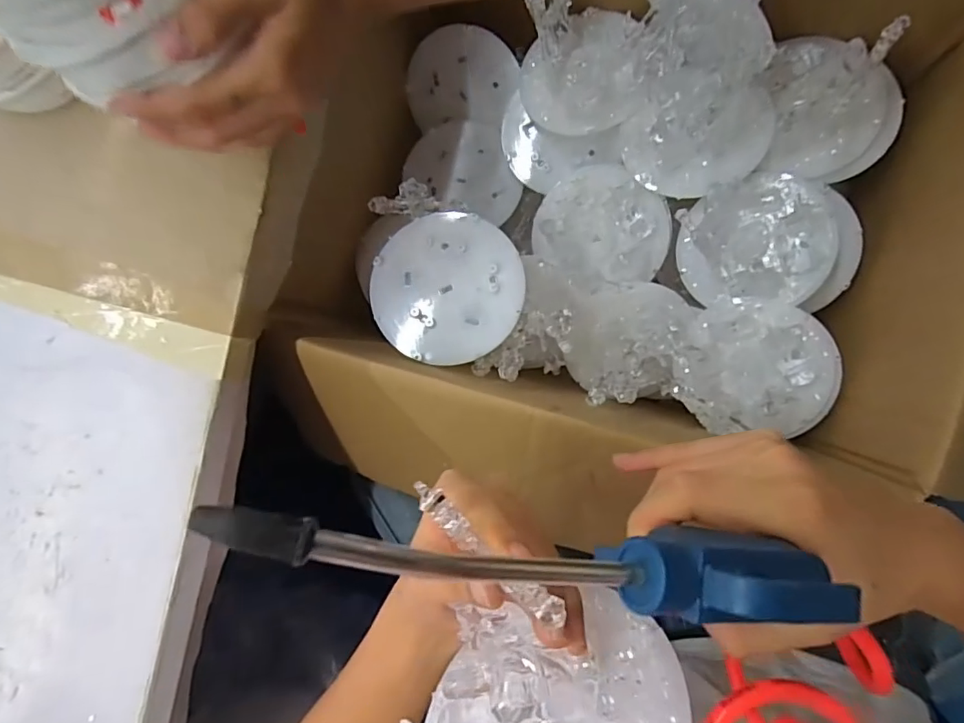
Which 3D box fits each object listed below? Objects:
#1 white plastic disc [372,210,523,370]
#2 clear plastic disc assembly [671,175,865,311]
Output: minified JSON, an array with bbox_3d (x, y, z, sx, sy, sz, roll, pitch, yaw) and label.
[{"bbox_3d":[-0.029,-0.063,0.456,0.125,0.010,0.124,0,87,7],"label":"white plastic disc"},{"bbox_3d":[0.263,-0.105,0.487,0.161,0.064,0.118,6,92,10],"label":"clear plastic disc assembly"}]

